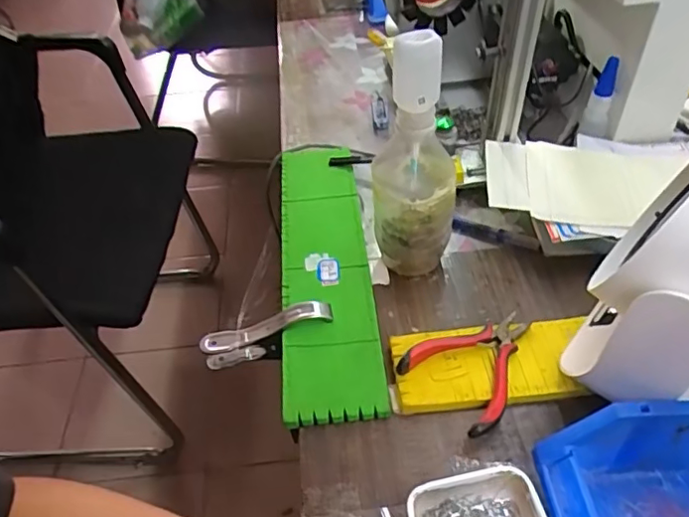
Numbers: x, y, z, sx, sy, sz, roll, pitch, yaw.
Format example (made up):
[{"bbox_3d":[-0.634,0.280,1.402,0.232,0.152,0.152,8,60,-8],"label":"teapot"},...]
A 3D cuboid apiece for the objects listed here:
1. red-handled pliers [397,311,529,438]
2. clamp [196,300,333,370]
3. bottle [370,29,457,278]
[{"bbox_3d":[0.108,0.079,0.445,0.107,0.016,0.082,-34,53,-26],"label":"red-handled pliers"},{"bbox_3d":[-0.071,0.067,0.498,0.124,0.048,0.020,-25,45,11],"label":"clamp"},{"bbox_3d":[0.059,-0.083,0.485,0.071,0.219,0.073,0,46,4],"label":"bottle"}]

